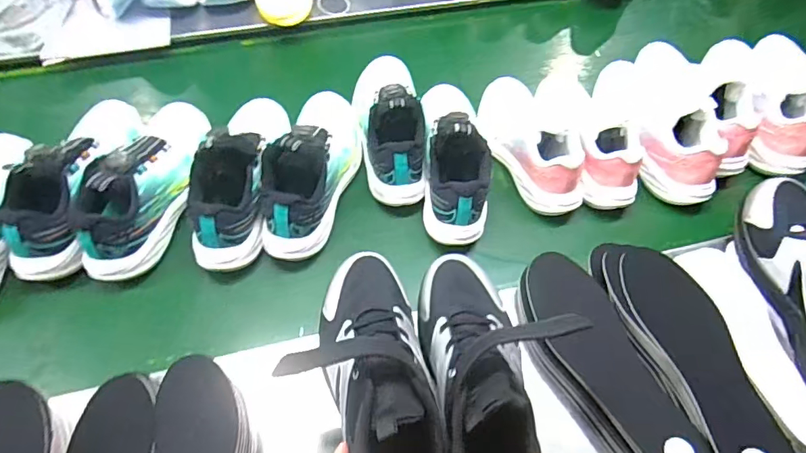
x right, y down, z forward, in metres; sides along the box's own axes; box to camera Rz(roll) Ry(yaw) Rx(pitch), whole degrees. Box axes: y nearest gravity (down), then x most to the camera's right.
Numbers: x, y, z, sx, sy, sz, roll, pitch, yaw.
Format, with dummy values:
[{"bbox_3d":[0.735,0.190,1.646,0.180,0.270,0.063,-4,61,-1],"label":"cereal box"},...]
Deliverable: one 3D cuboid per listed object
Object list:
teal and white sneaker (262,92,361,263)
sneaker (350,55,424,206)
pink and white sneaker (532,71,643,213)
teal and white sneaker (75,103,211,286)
[{"bbox_3d":[-0.119,-0.088,0.625,0.090,0.115,0.242,15,59,6],"label":"teal and white sneaker"},{"bbox_3d":[-0.021,-0.159,0.667,0.091,0.112,0.237,-3,59,-4],"label":"sneaker"},{"bbox_3d":[0.267,-0.146,0.682,0.100,0.086,0.237,-14,61,-11],"label":"pink and white sneaker"},{"bbox_3d":[-0.330,-0.064,0.611,0.103,0.095,0.255,4,59,-1],"label":"teal and white sneaker"}]

